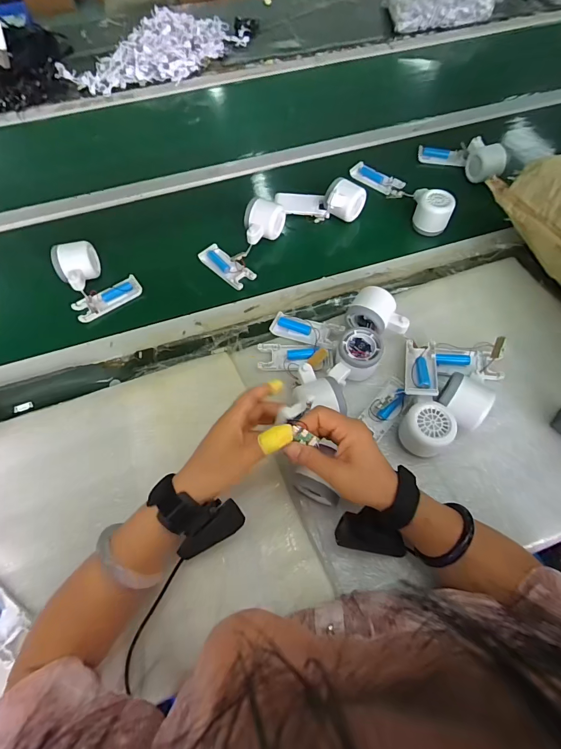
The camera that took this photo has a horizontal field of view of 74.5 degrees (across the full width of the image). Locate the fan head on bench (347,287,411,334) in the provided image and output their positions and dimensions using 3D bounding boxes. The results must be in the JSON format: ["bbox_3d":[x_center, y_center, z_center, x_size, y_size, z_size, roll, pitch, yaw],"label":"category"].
[{"bbox_3d":[0.143,-0.085,0.537,0.085,0.048,0.061,23,66,13],"label":"fan head on bench"}]

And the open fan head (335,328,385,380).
[{"bbox_3d":[0.107,-0.028,0.508,0.057,0.049,0.063,6,64,5],"label":"open fan head"}]

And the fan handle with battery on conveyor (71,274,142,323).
[{"bbox_3d":[-0.274,-0.120,0.586,0.105,0.015,0.035,-36,67,-15],"label":"fan handle with battery on conveyor"}]

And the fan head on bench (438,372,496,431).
[{"bbox_3d":[0.232,0.033,0.469,0.057,0.050,0.068,28,68,15],"label":"fan head on bench"}]

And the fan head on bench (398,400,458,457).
[{"bbox_3d":[0.182,0.067,0.458,0.060,0.045,0.057,-1,63,2],"label":"fan head on bench"}]

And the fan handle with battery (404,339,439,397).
[{"bbox_3d":[0.189,-0.010,0.493,0.038,0.016,0.100,11,50,8],"label":"fan handle with battery"}]

